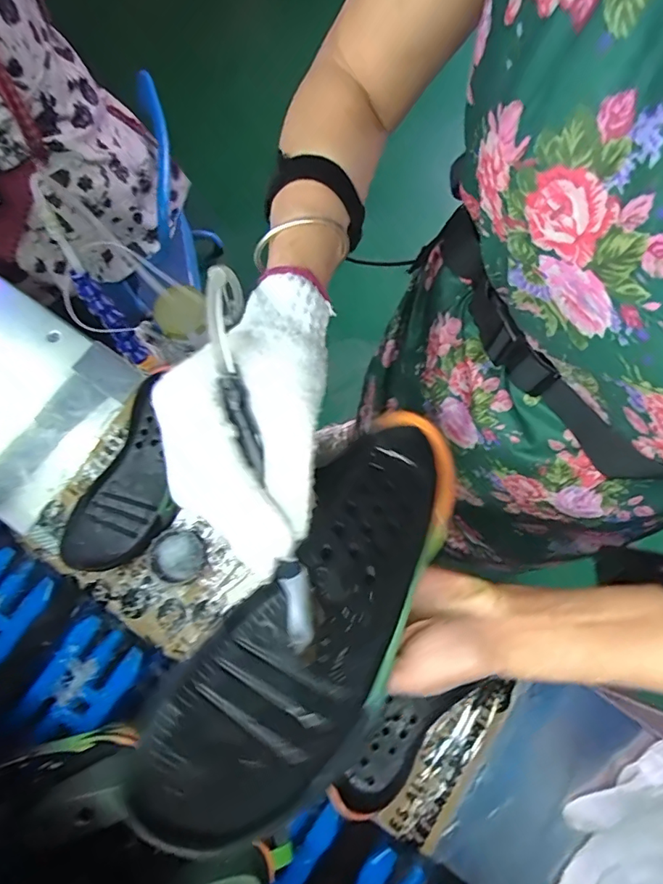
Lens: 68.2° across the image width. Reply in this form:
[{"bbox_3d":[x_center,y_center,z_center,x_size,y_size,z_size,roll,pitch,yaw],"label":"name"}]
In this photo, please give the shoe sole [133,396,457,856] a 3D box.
[{"bbox_3d":[-0.002,0.092,0.291,0.090,0.037,0.260,33,60,7],"label":"shoe sole"}]

